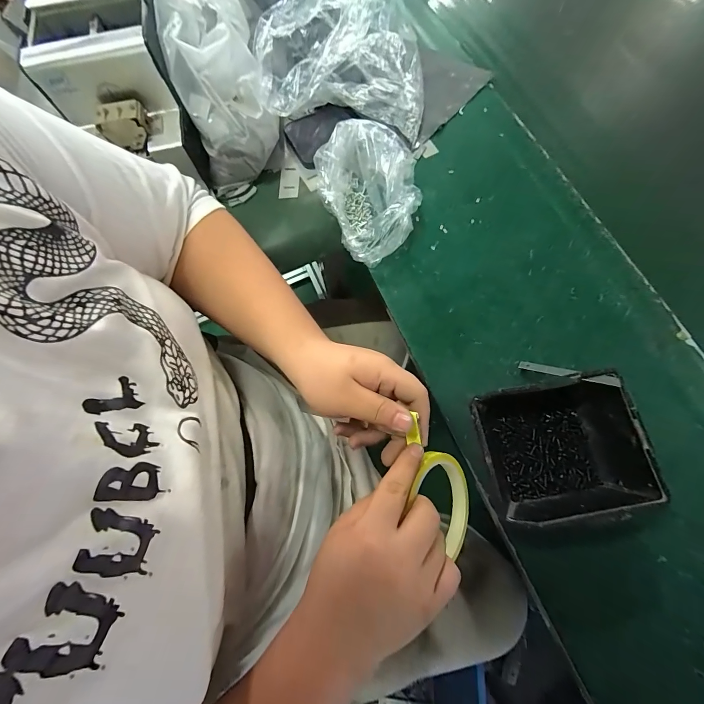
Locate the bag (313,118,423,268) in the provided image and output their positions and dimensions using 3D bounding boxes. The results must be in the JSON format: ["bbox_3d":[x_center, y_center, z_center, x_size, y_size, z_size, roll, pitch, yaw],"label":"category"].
[{"bbox_3d":[0.028,-0.197,0.411,0.121,0.062,0.155,-26,74,-6],"label":"bag"}]

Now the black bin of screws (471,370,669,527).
[{"bbox_3d":[0.194,0.090,0.319,0.137,0.063,0.122,-11,73,-1],"label":"black bin of screws"}]

